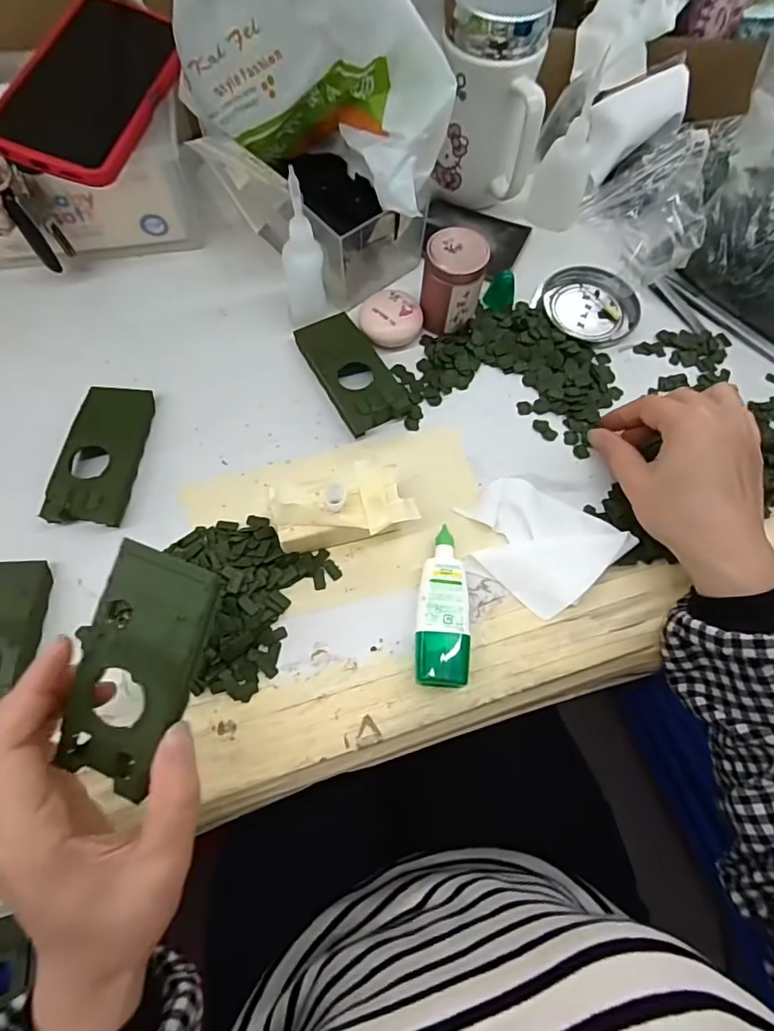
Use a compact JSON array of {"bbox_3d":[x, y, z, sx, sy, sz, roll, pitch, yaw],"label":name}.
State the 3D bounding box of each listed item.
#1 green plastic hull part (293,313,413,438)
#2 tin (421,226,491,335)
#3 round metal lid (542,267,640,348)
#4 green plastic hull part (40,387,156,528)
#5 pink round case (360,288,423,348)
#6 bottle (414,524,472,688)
[{"bbox_3d":[-0.028,-0.109,0.384,0.047,0.021,0.104,-28,72,-12],"label":"green plastic hull part"},{"bbox_3d":[0.049,-0.174,0.385,0.043,0.062,0.039,6,69,0],"label":"tin"},{"bbox_3d":[0.170,-0.174,0.427,0.073,0.013,0.077,1,69,-2],"label":"round metal lid"},{"bbox_3d":[-0.195,-0.044,0.352,0.047,0.020,0.103,2,69,-1],"label":"green plastic hull part"},{"bbox_3d":[0.003,-0.151,0.400,0.045,0.020,0.047,1,69,-2],"label":"pink round case"},{"bbox_3d":[0.033,0.055,0.317,0.032,0.025,0.096,1,69,-2],"label":"bottle"}]

